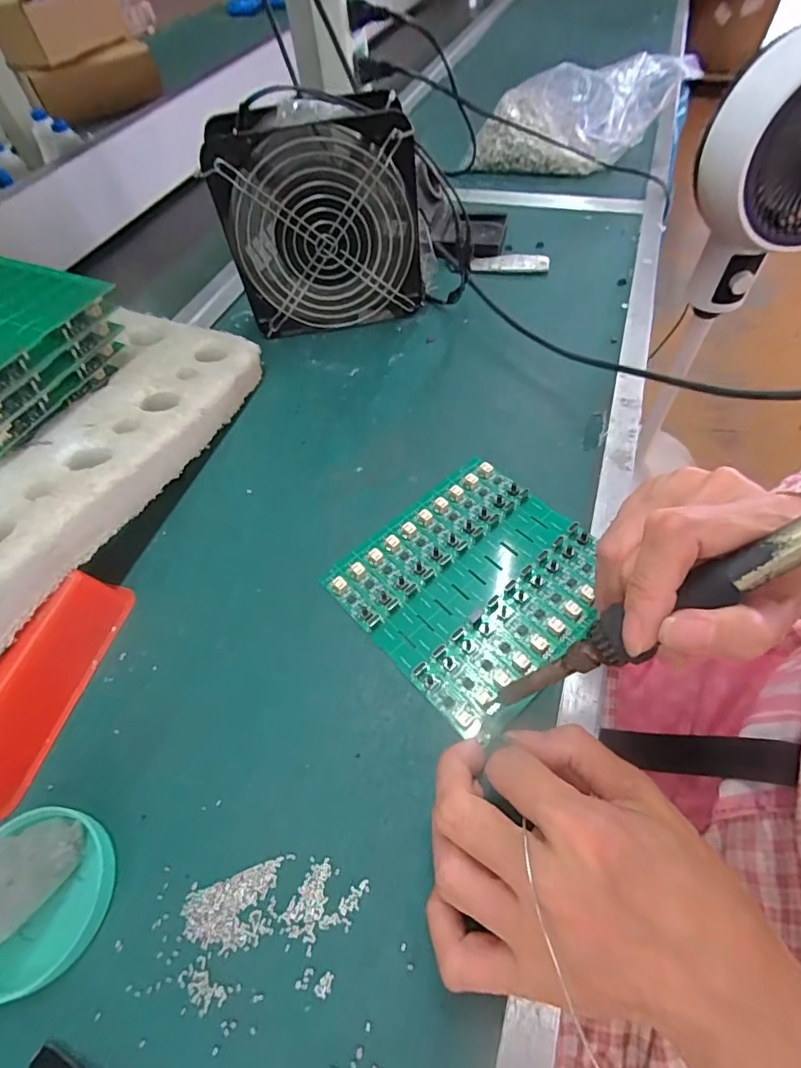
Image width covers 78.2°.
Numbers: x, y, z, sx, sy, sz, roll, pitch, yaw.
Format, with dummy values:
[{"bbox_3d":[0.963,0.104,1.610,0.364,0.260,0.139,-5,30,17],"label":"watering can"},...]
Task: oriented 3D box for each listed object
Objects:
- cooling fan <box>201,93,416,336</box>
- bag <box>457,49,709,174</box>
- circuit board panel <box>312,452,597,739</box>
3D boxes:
[{"bbox_3d":[-0.062,-0.254,0.403,0.145,0.158,0.057,-11,55,-2],"label":"cooling fan"},{"bbox_3d":[0.192,-0.468,0.566,0.216,0.104,0.117,25,61,21],"label":"bag"},{"bbox_3d":[0.043,0.024,0.290,0.135,0.010,0.132,-37,61,-20],"label":"circuit board panel"}]

